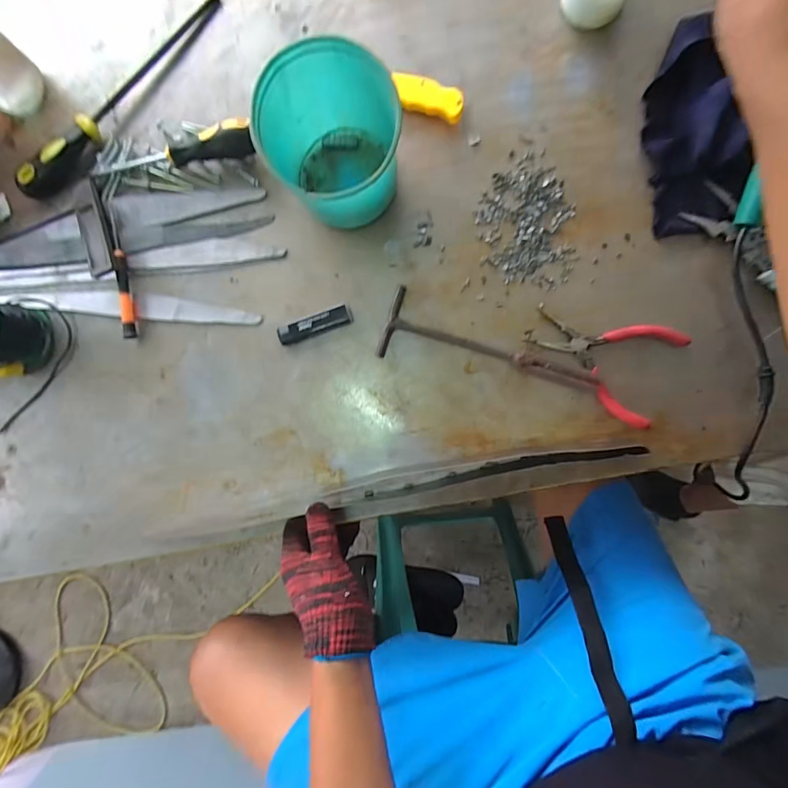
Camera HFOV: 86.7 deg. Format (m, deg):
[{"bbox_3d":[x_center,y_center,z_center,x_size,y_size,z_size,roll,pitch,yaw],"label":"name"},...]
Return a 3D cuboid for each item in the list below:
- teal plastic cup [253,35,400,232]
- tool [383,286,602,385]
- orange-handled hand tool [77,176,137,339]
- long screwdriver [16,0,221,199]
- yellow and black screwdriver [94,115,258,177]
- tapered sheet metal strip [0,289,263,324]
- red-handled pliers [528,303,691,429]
[{"bbox_3d":[-0.056,-0.231,0.396,0.117,0.107,0.125,0,90,4],"label":"teal plastic cup"},{"bbox_3d":[0.097,-0.042,0.429,0.221,0.018,0.071,19,91,4],"label":"tool"},{"bbox_3d":[-0.315,-0.148,0.456,0.037,0.016,0.176,-14,89,4],"label":"orange-handled hand tool"},{"bbox_3d":[-0.298,-0.326,0.452,0.037,0.028,0.296,45,92,3],"label":"long screwdriver"},{"bbox_3d":[-0.238,-0.257,0.444,0.184,0.034,0.028,-7,89,4],"label":"yellow and black screwdriver"},{"bbox_3d":[-0.295,-0.098,0.460,0.294,0.010,0.028,6,90,4],"label":"tapered sheet metal strip"},{"bbox_3d":[0.207,-0.040,0.420,0.146,0.021,0.098,26,91,4],"label":"red-handled pliers"}]

